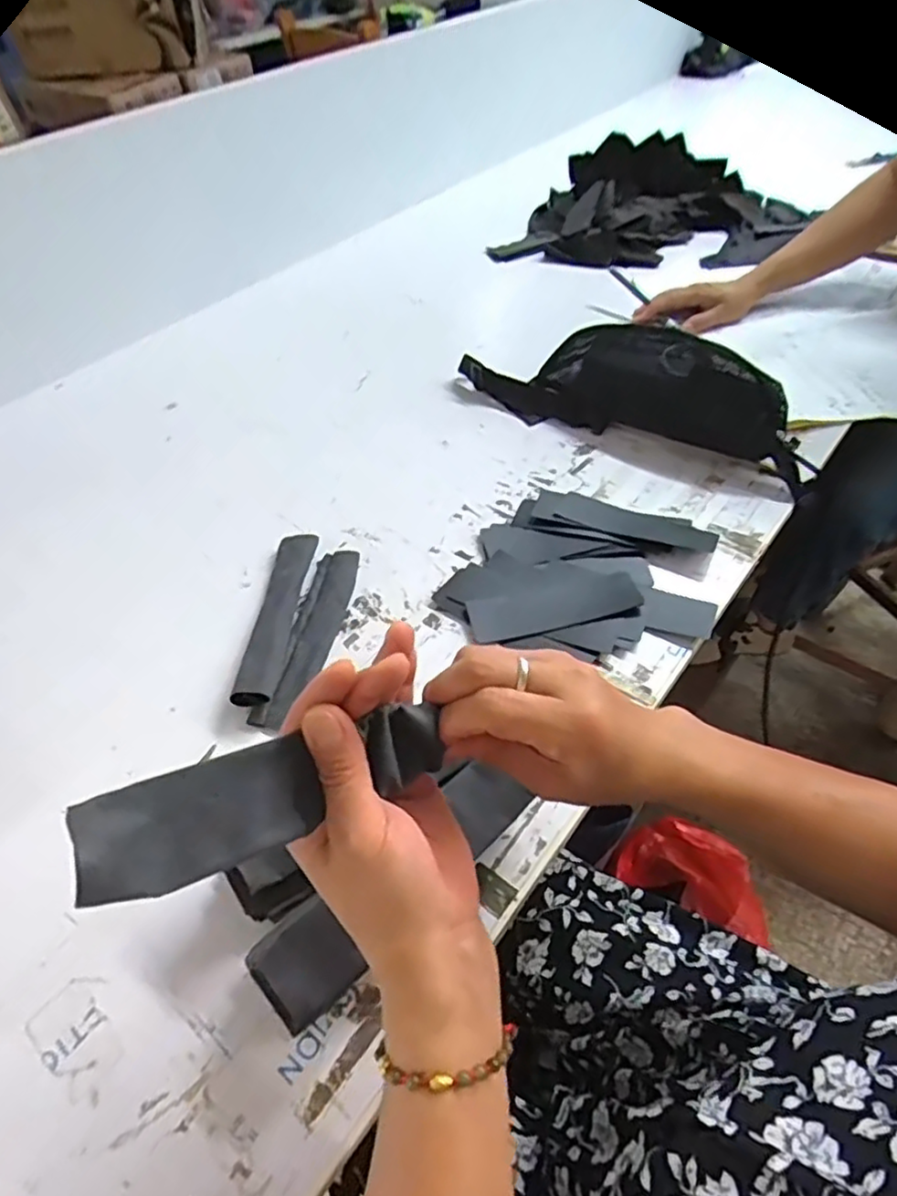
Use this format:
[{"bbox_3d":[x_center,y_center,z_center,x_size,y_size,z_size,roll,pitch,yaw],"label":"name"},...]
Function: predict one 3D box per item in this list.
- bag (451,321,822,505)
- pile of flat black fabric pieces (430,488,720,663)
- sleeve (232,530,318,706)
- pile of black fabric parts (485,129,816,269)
[{"bbox_3d":[0.199,-0.228,0.707,0.387,0.087,0.096,24,55,23],"label":"bag"},{"bbox_3d":[0.119,-0.029,0.595,0.222,0.014,0.190,8,50,10],"label":"pile of flat black fabric pieces"},{"bbox_3d":[-0.145,0.013,0.559,0.034,0.023,0.182,0,49,4],"label":"sleeve"},{"bbox_3d":[0.298,-0.626,1.023,0.406,0.081,0.346,1,49,4],"label":"pile of black fabric parts"}]

